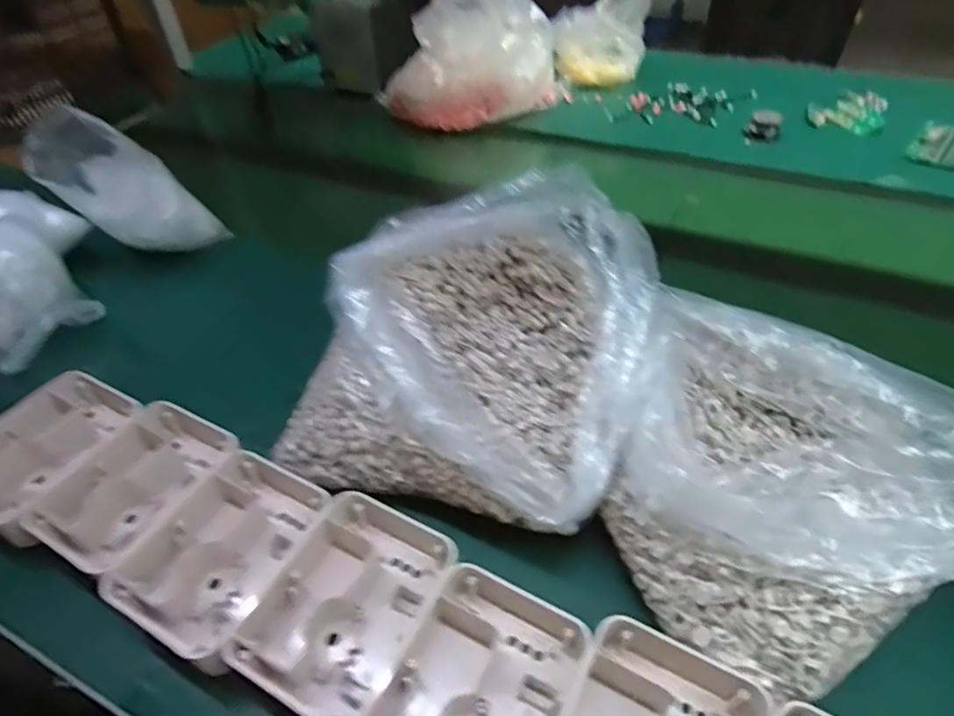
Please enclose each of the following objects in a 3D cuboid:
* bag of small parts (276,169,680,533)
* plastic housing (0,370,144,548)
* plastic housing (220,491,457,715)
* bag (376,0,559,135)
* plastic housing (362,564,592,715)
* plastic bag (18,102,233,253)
[{"bbox_3d":[-0.006,-0.013,0.441,0.266,0.152,0.215,12,46,18],"label":"bag of small parts"},{"bbox_3d":[-0.342,0.074,0.463,0.100,0.047,0.131,18,48,23],"label":"plastic housing"},{"bbox_3d":[-0.081,0.162,0.378,0.103,0.046,0.137,18,48,23],"label":"plastic housing"},{"bbox_3d":[-0.014,-0.477,0.871,0.272,0.229,0.165,-3,43,2],"label":"bag"},{"bbox_3d":[0.002,0.195,0.335,0.102,0.044,0.138,19,49,24],"label":"plastic housing"},{"bbox_3d":[-0.367,-0.174,0.624,0.090,0.203,0.095,-38,44,12],"label":"plastic bag"}]

